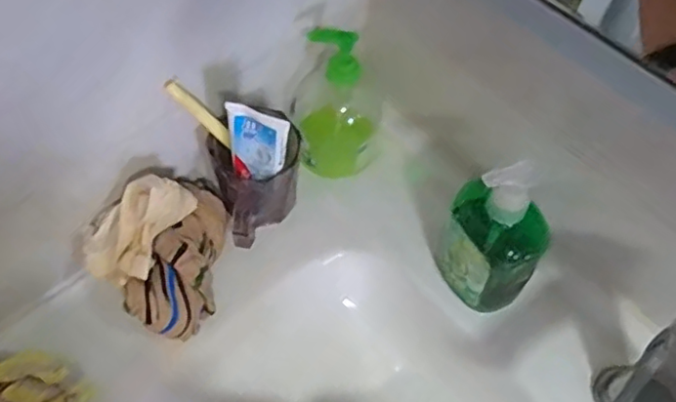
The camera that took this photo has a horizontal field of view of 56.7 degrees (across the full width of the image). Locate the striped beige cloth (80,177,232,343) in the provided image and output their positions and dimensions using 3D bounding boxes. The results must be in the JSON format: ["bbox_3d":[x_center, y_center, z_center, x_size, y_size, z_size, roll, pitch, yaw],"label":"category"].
[{"bbox_3d":[-0.141,0.035,0.535,0.109,0.094,0.126,38,64,21],"label":"striped beige cloth"}]

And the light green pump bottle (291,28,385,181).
[{"bbox_3d":[0.001,-0.098,0.589,0.089,0.152,0.076,1,57,-1],"label":"light green pump bottle"}]

